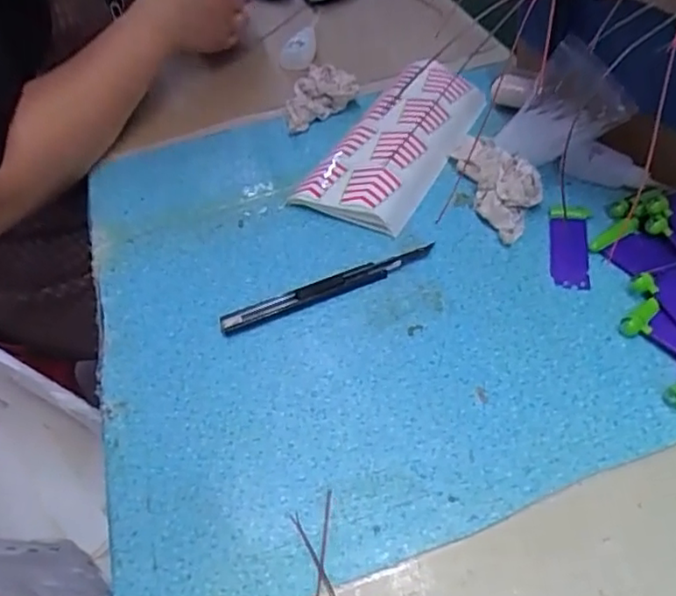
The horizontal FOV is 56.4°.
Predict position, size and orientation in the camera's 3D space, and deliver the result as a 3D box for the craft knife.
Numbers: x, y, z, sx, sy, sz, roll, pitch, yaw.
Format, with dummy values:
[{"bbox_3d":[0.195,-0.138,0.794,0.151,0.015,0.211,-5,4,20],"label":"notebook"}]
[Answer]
[{"bbox_3d":[-0.006,-0.009,0.458,0.163,0.007,0.018,-21,48,-12],"label":"craft knife"}]

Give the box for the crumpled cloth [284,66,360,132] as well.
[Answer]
[{"bbox_3d":[-0.019,-0.197,0.612,0.083,0.042,0.039,-31,51,-20],"label":"crumpled cloth"}]

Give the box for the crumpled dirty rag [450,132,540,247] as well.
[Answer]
[{"bbox_3d":[0.125,-0.097,0.504,0.046,0.033,0.111,-18,48,-9],"label":"crumpled dirty rag"}]

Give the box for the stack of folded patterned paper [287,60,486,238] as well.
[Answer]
[{"bbox_3d":[0.055,-0.141,0.557,0.100,0.025,0.220,21,53,24],"label":"stack of folded patterned paper"}]

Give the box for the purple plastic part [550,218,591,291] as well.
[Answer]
[{"bbox_3d":[0.169,-0.035,0.462,0.026,0.004,0.071,5,48,12],"label":"purple plastic part"}]

